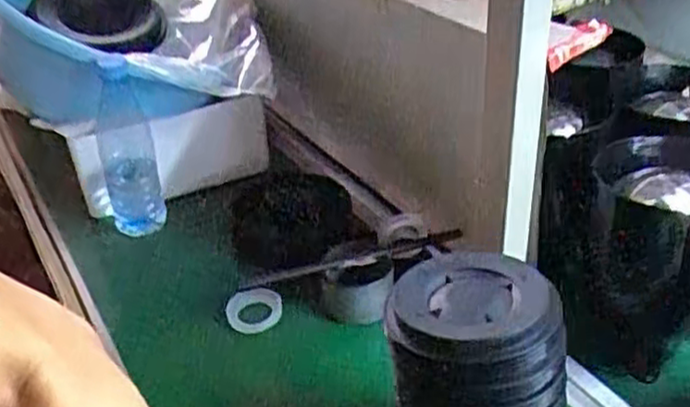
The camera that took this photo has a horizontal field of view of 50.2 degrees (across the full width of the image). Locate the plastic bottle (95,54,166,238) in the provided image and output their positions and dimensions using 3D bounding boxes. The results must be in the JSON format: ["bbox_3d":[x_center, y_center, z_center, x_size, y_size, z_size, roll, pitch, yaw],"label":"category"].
[{"bbox_3d":[-0.255,-0.065,0.856,0.065,0.221,0.055,-12,35,-14],"label":"plastic bottle"}]

